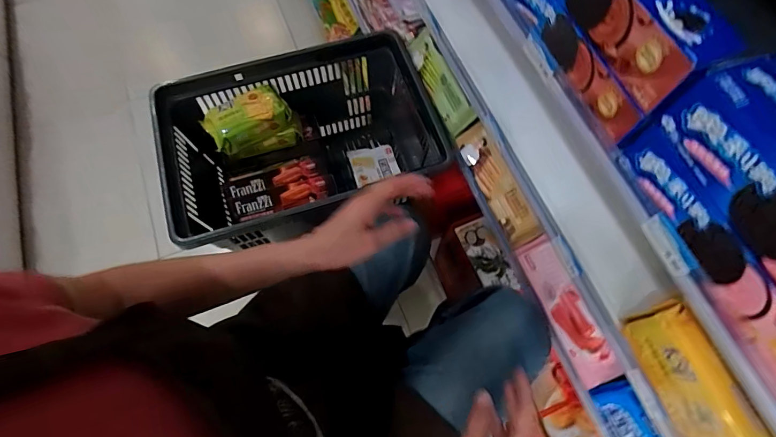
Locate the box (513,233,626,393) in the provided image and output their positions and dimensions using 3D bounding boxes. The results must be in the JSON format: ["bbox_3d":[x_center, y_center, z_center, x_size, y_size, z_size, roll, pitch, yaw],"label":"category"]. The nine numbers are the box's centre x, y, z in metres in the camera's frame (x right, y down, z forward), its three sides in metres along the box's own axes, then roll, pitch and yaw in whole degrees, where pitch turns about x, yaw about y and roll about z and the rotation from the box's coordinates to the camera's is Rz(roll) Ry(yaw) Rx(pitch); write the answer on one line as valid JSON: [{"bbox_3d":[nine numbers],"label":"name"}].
[{"bbox_3d":[0.258,0.128,0.595,0.038,0.055,0.204,-2,62,-42],"label":"box"}]

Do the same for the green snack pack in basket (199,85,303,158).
[{"bbox_3d":[-0.253,-0.177,0.788,0.166,0.096,0.102,-28,71,-12],"label":"green snack pack in basket"}]

